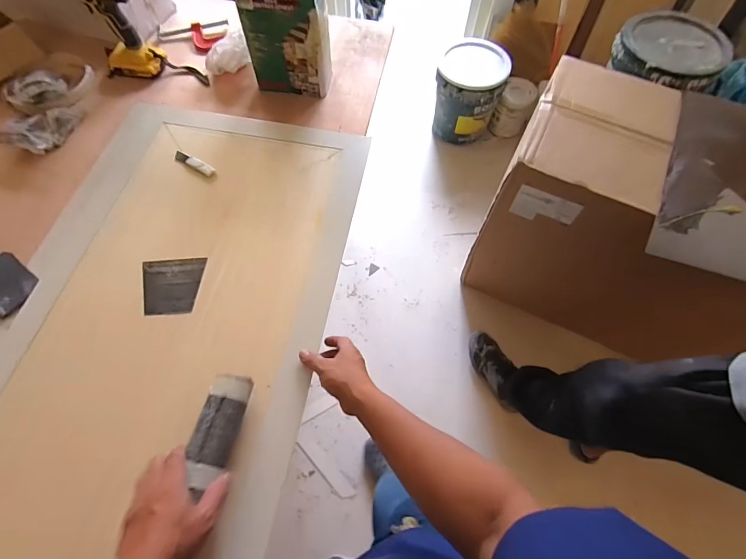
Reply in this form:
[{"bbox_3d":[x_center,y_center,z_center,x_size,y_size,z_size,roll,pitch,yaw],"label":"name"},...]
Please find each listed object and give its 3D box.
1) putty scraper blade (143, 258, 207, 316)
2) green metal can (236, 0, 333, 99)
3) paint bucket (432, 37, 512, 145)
[{"bbox_3d":[-0.329,0.009,0.629,0.092,0.010,0.099,-2,64,-6],"label":"putty scraper blade"},{"bbox_3d":[-0.174,-0.507,0.778,0.157,0.231,0.108,7,64,2],"label":"green metal can"},{"bbox_3d":[0.427,-0.839,1.715,0.285,0.312,0.298,22,66,9],"label":"paint bucket"}]

